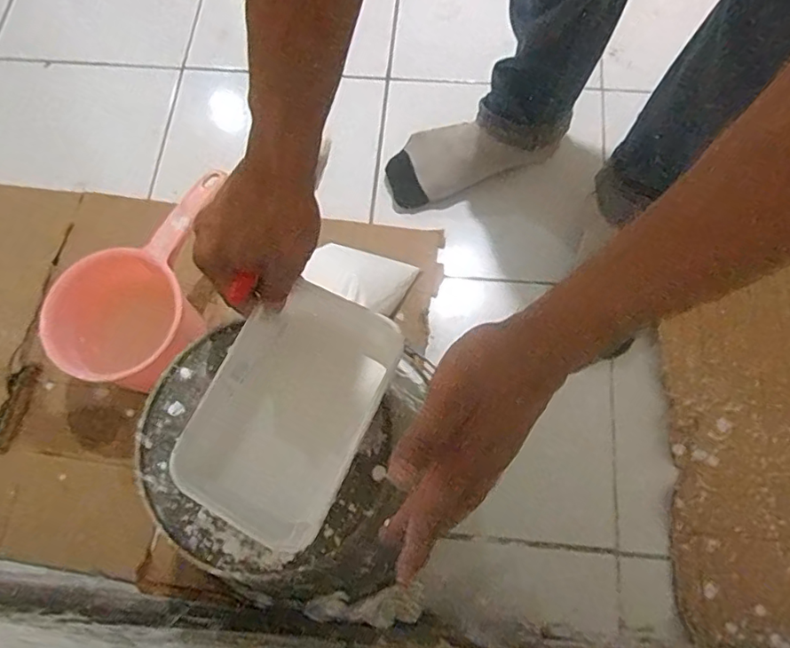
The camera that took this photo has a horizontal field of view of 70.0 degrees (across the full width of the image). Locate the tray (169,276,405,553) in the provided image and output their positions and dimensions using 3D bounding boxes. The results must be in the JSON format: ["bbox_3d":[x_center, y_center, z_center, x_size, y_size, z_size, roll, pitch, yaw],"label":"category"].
[{"bbox_3d":[-0.074,0.058,0.399,0.114,0.039,0.168,24,72,10],"label":"tray"}]

